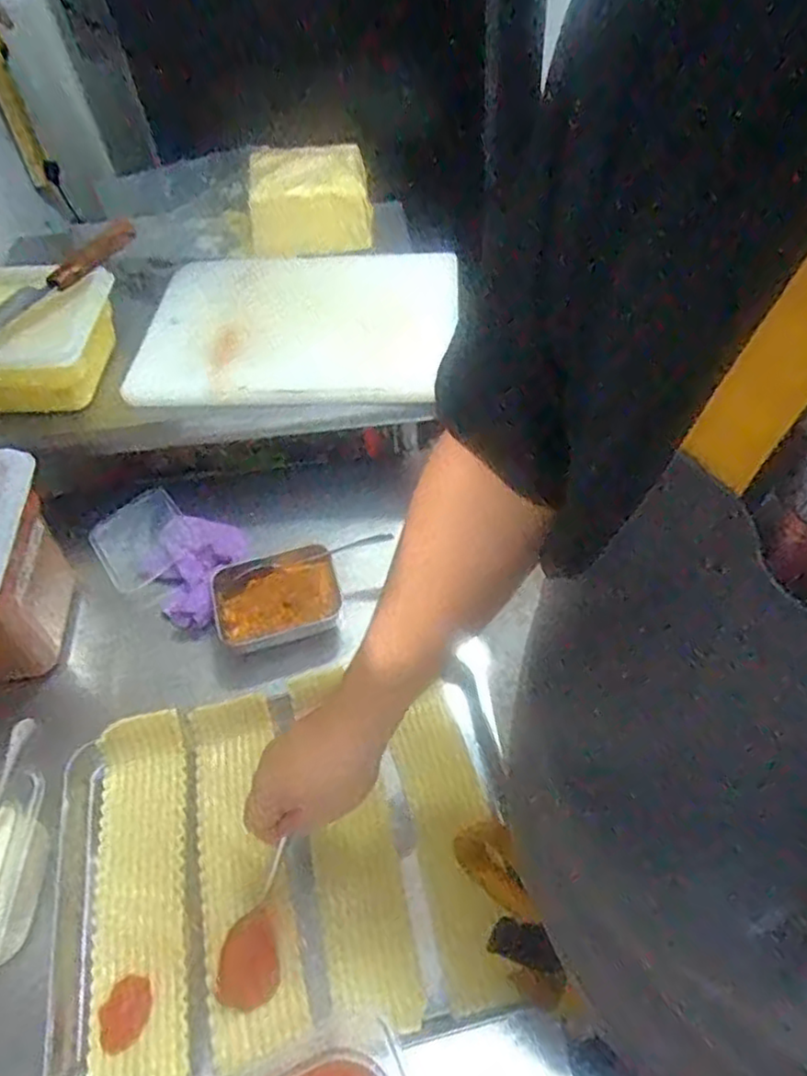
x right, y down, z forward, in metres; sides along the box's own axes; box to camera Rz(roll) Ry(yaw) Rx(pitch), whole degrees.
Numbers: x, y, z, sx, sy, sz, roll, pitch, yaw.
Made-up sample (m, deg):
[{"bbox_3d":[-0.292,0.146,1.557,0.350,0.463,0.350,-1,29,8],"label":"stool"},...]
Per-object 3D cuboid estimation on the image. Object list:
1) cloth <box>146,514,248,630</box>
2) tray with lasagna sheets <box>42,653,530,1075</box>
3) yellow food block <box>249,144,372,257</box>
[{"bbox_3d":[-0.247,0.033,0.814,0.116,0.039,0.140,14,55,16],"label":"cloth"},{"bbox_3d":[-0.110,0.277,0.630,0.398,0.058,0.322,-13,52,-5],"label":"tray with lasagna sheets"},{"bbox_3d":[-0.143,-0.506,1.062,0.182,0.113,0.109,-10,52,-3],"label":"yellow food block"}]

